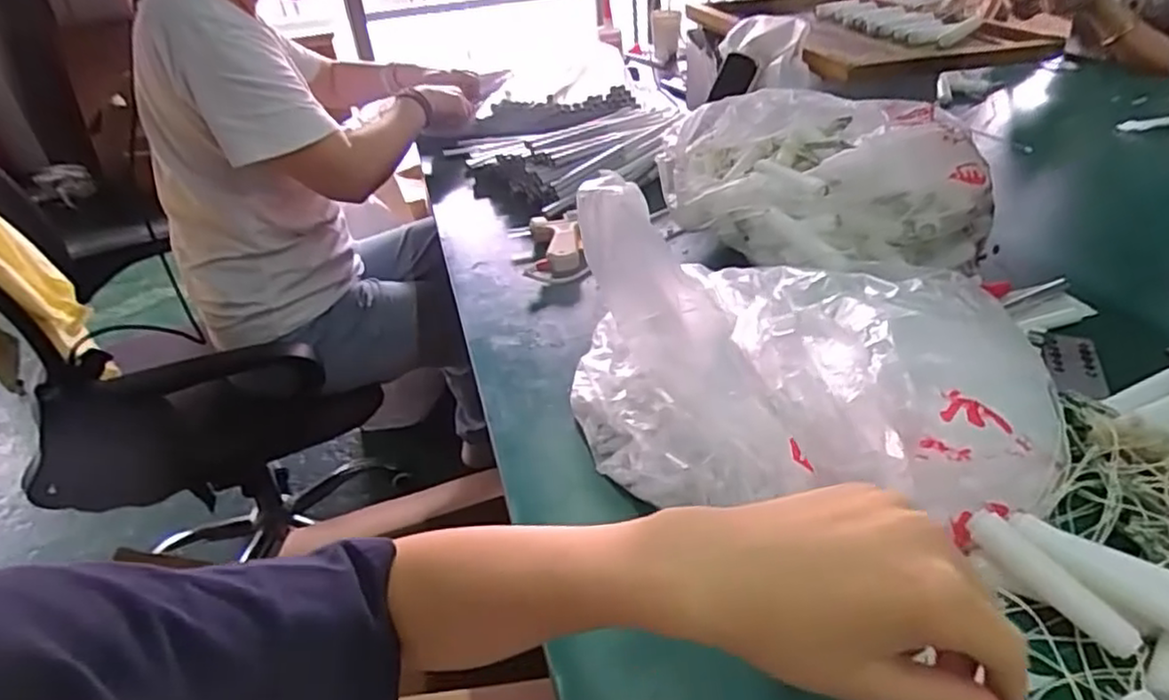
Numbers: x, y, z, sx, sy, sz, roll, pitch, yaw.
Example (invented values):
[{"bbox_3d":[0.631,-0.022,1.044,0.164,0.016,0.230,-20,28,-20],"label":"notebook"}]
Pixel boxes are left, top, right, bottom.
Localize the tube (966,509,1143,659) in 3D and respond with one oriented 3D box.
[{"bbox_3d":[0.249,0.124,0.374,0.012,0.017,0.090,-25,53,-24],"label":"tube"}]

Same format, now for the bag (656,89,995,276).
[{"bbox_3d":[0.226,-0.183,0.704,0.194,0.110,0.329,-24,39,-22],"label":"bag"}]

